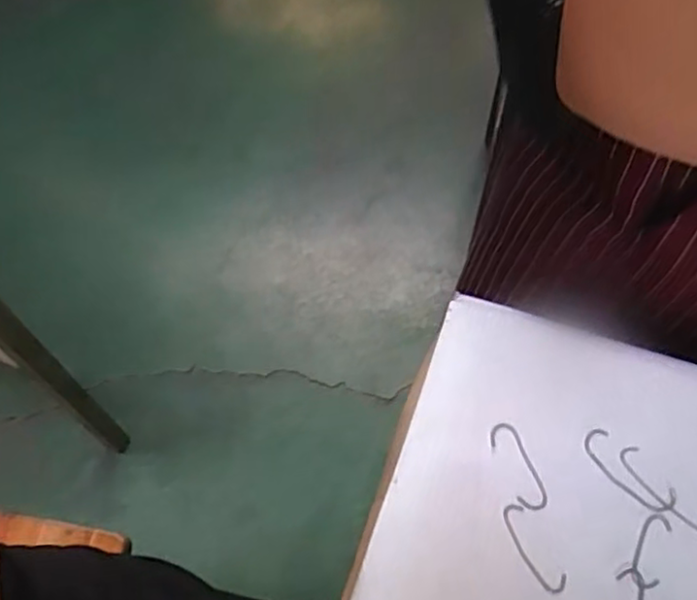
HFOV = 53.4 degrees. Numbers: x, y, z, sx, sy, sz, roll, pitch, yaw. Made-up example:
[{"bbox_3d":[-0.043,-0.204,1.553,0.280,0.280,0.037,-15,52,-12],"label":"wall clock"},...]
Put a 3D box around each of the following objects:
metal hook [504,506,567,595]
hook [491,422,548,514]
[{"bbox_3d":[0.085,0.115,0.320,0.013,0.004,0.041,-26,64,-12],"label":"metal hook"},{"bbox_3d":[0.083,0.081,0.338,0.015,0.004,0.043,-18,62,-8],"label":"hook"}]

